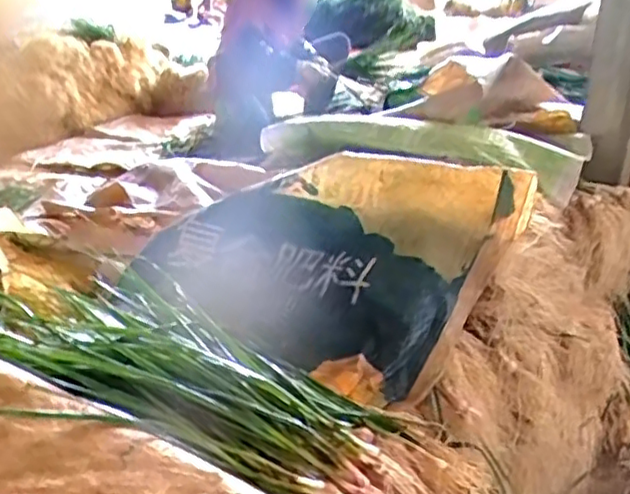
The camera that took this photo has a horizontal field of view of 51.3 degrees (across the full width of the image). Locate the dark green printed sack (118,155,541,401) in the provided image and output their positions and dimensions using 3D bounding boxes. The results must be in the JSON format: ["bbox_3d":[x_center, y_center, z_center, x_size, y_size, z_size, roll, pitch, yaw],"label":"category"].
[{"bbox_3d":[-0.003,-0.007,0.864,0.470,0.312,0.099,17,-8,29],"label":"dark green printed sack"}]

